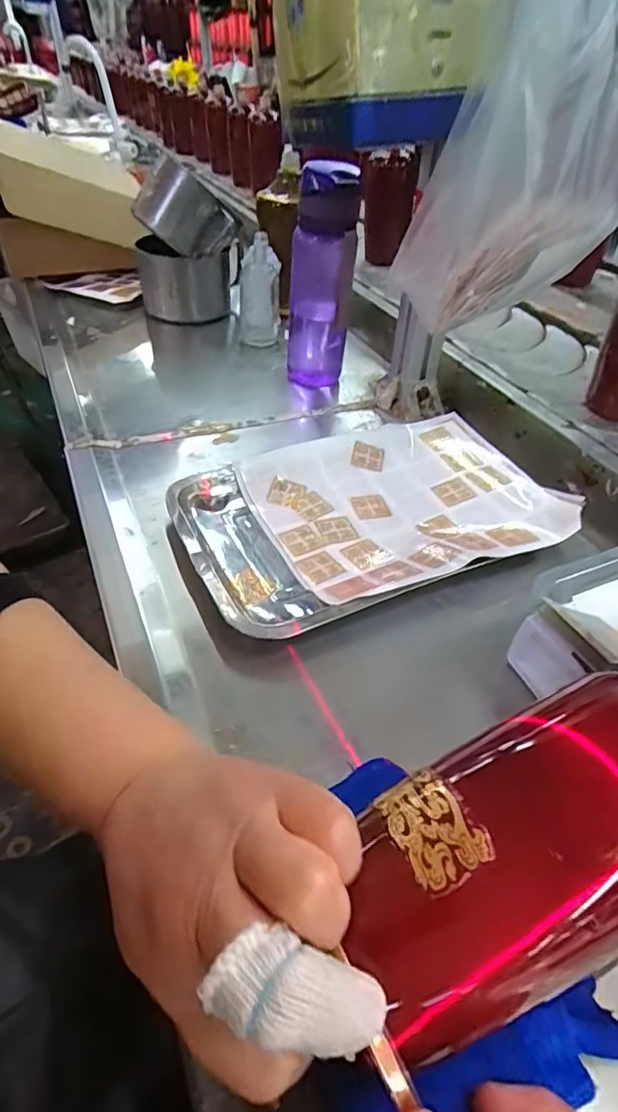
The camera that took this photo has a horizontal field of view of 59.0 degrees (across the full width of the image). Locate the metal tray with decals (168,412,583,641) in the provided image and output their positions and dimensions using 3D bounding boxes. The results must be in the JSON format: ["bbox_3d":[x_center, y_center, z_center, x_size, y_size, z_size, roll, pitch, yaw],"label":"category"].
[{"bbox_3d":[0.056,-0.048,0.494,0.331,0.027,0.214,-18,48,-19],"label":"metal tray with decals"}]

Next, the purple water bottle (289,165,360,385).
[{"bbox_3d":[0.014,-0.317,0.638,0.076,0.238,0.064,1,45,-1],"label":"purple water bottle"}]

